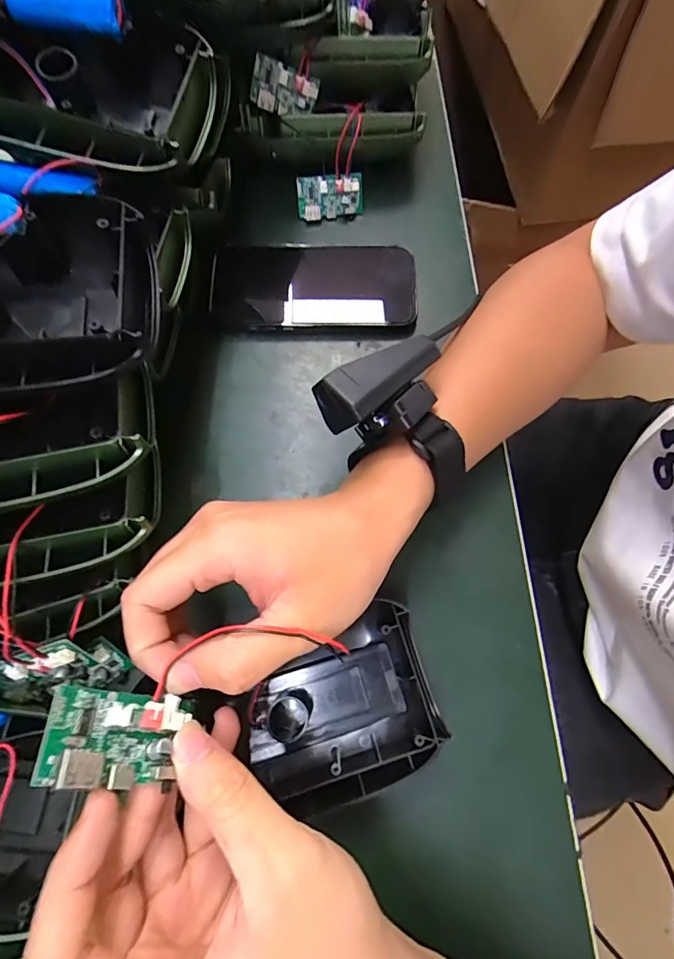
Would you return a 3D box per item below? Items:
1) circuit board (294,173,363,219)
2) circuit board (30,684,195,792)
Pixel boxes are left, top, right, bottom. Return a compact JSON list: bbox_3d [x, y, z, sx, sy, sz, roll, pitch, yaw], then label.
[{"bbox_3d":[-0.006,-0.243,0.385,0.056,0.031,0.008,-5,37,-1],"label":"circuit board"},{"bbox_3d":[-0.077,0.093,0.162,0.009,0.054,0.031,-34,45,29],"label":"circuit board"}]

